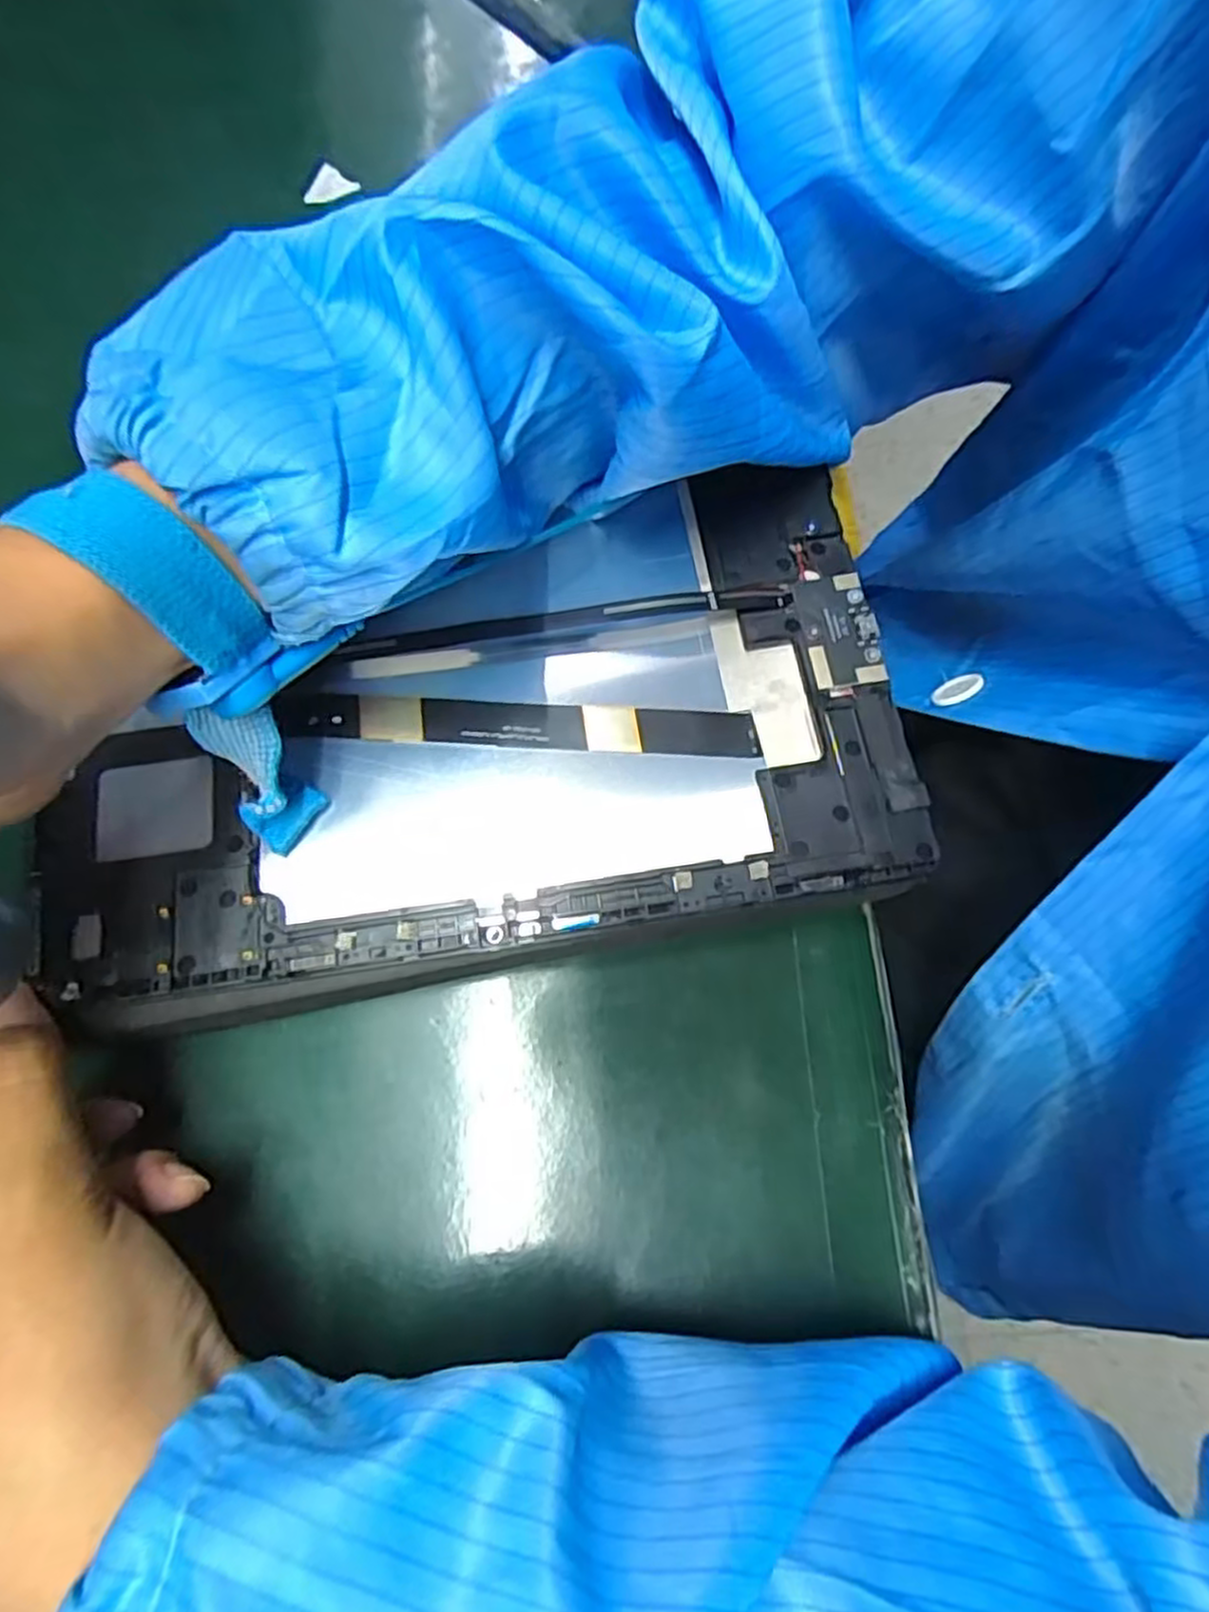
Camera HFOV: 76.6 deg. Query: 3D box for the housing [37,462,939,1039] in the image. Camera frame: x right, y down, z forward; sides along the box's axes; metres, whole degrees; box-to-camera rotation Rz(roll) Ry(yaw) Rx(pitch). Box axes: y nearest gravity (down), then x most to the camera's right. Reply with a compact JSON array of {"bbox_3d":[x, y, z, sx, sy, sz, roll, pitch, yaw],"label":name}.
[{"bbox_3d":[-0.035,-0.023,0.218,0.231,0.019,0.132,-9,73,-5],"label":"housing"}]

